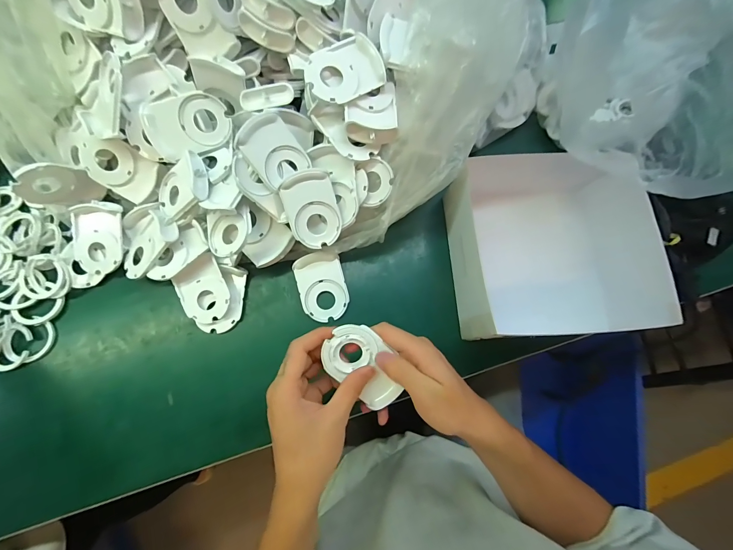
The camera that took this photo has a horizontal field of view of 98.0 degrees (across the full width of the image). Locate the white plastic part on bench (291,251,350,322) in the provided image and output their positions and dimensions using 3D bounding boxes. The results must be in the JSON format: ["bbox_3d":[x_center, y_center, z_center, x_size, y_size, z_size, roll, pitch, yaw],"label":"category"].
[{"bbox_3d":[-0.055,0.014,0.394,0.058,0.021,0.080,-13,77,-7],"label":"white plastic part on bench"}]

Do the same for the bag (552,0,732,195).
[{"bbox_3d":[0.302,-0.179,0.310,0.203,0.132,0.160,11,75,-1],"label":"bag"}]

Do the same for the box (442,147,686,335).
[{"bbox_3d":[0.215,-0.030,0.375,0.207,0.090,0.194,-3,76,-5],"label":"box"}]

